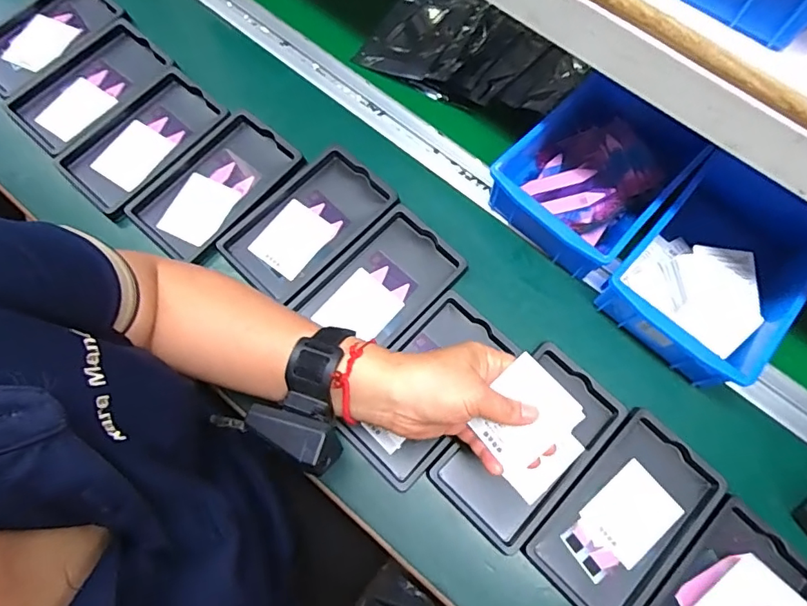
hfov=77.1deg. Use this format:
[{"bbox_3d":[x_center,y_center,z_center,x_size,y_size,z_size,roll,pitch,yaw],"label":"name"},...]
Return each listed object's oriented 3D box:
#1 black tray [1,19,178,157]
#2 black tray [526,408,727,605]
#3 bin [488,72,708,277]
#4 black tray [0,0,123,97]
[{"bbox_3d":[-0.338,-0.235,0.546,0.102,0.012,0.160,41,74,12],"label":"black tray"},{"bbox_3d":[0.185,0.178,0.418,0.093,0.020,0.156,44,75,13],"label":"black tray"},{"bbox_3d":[0.181,-0.123,0.486,0.174,0.068,0.130,-42,77,-14],"label":"bin"},{"bbox_3d":[-0.408,-0.306,0.572,0.101,0.018,0.159,40,74,11],"label":"black tray"}]

